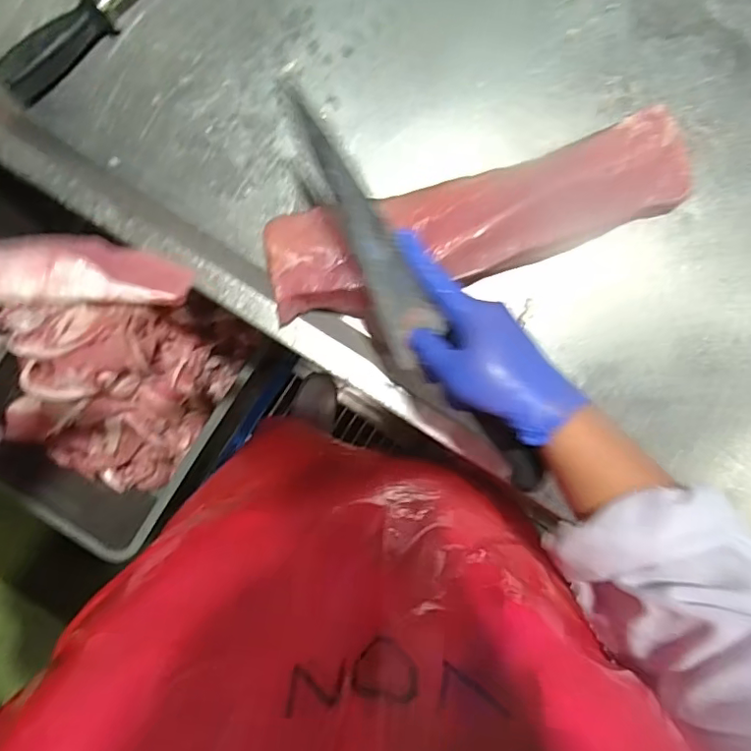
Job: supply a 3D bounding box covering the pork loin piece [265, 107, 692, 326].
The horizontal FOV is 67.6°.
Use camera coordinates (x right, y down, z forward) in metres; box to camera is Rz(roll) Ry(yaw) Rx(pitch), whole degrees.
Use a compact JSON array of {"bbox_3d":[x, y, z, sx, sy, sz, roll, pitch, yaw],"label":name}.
[{"bbox_3d":[0.091,-0.139,0.507,0.376,0.070,0.093,-15,90,0],"label":"pork loin piece"}]

